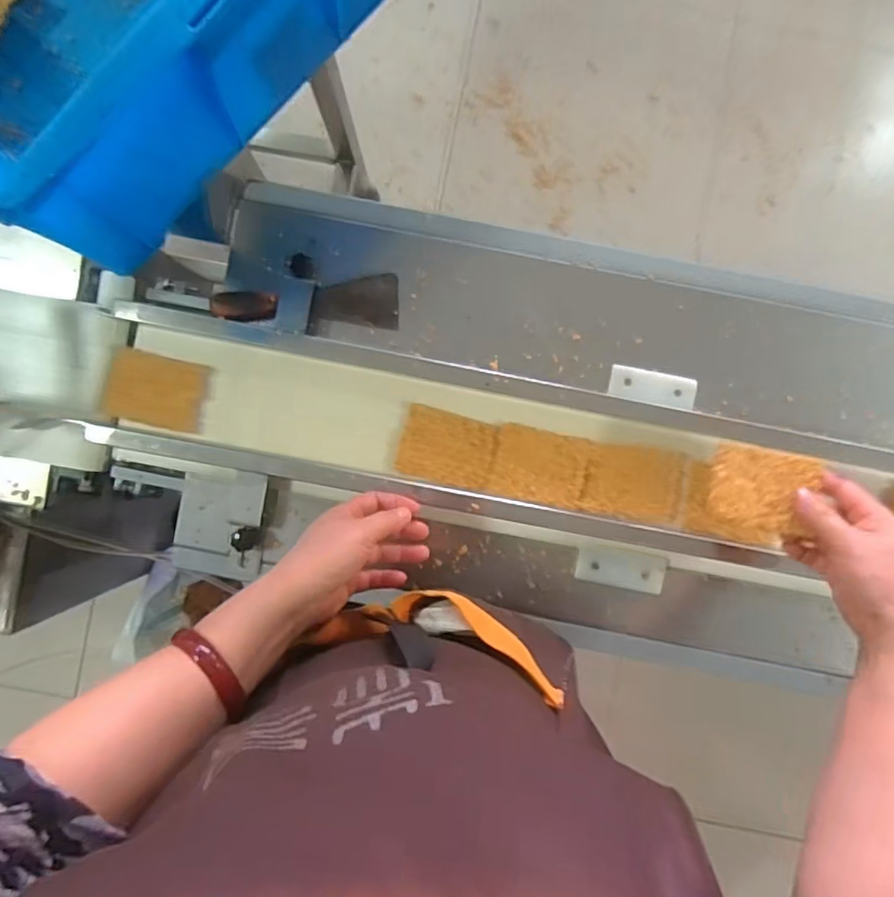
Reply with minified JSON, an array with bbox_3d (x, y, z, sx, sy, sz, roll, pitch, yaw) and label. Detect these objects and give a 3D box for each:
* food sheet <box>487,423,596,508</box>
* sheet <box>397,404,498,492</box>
[{"bbox_3d":[0.091,0.017,0.569,0.090,0.006,0.069,12,90,0],"label":"food sheet"},{"bbox_3d":[0.001,0.000,0.568,0.090,0.006,0.066,14,90,0],"label":"sheet"}]

